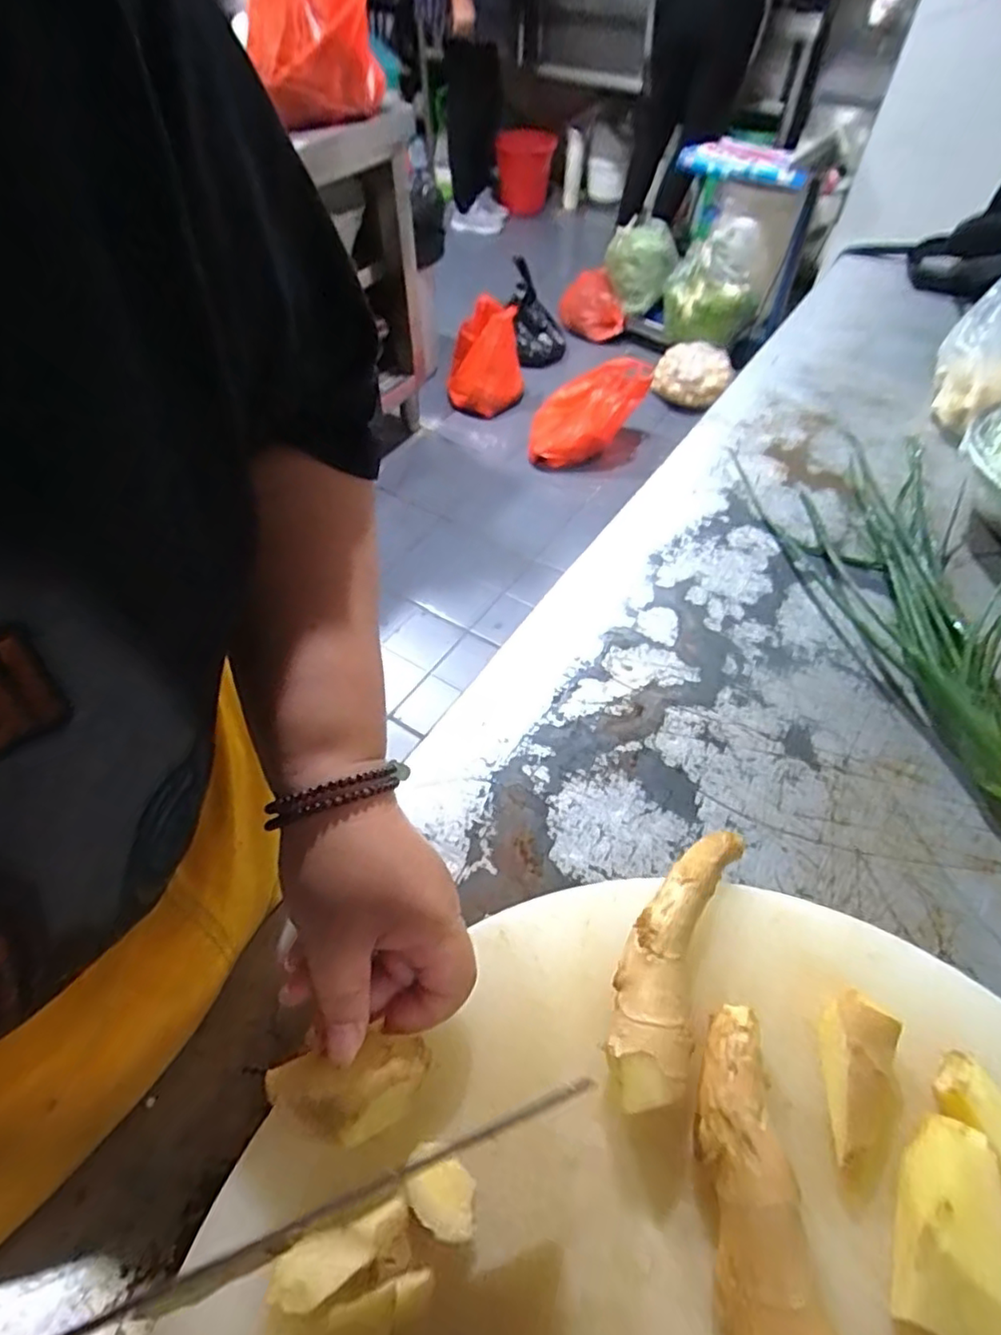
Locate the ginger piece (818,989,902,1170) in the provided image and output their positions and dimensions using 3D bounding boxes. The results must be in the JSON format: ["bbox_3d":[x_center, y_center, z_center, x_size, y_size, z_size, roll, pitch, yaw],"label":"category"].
[{"bbox_3d":[0.145,0.167,0.256,0.023,0.018,0.059,18,56,14],"label":"ginger piece"}]

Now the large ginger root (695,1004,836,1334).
[{"bbox_3d":[0.094,0.204,0.228,0.034,0.029,0.139,1,53,1],"label":"large ginger root"}]

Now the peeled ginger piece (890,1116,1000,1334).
[{"bbox_3d":[0.163,0.202,0.226,0.037,0.030,0.063,17,55,13],"label":"peeled ginger piece"}]

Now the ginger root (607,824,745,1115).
[{"bbox_3d":[0.078,0.127,0.285,0.036,0.028,0.129,22,57,16],"label":"ginger root"}]

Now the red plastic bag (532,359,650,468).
[{"bbox_3d":[0.248,-0.733,1.824,0.316,0.267,0.191,3,53,3],"label":"red plastic bag"}]

